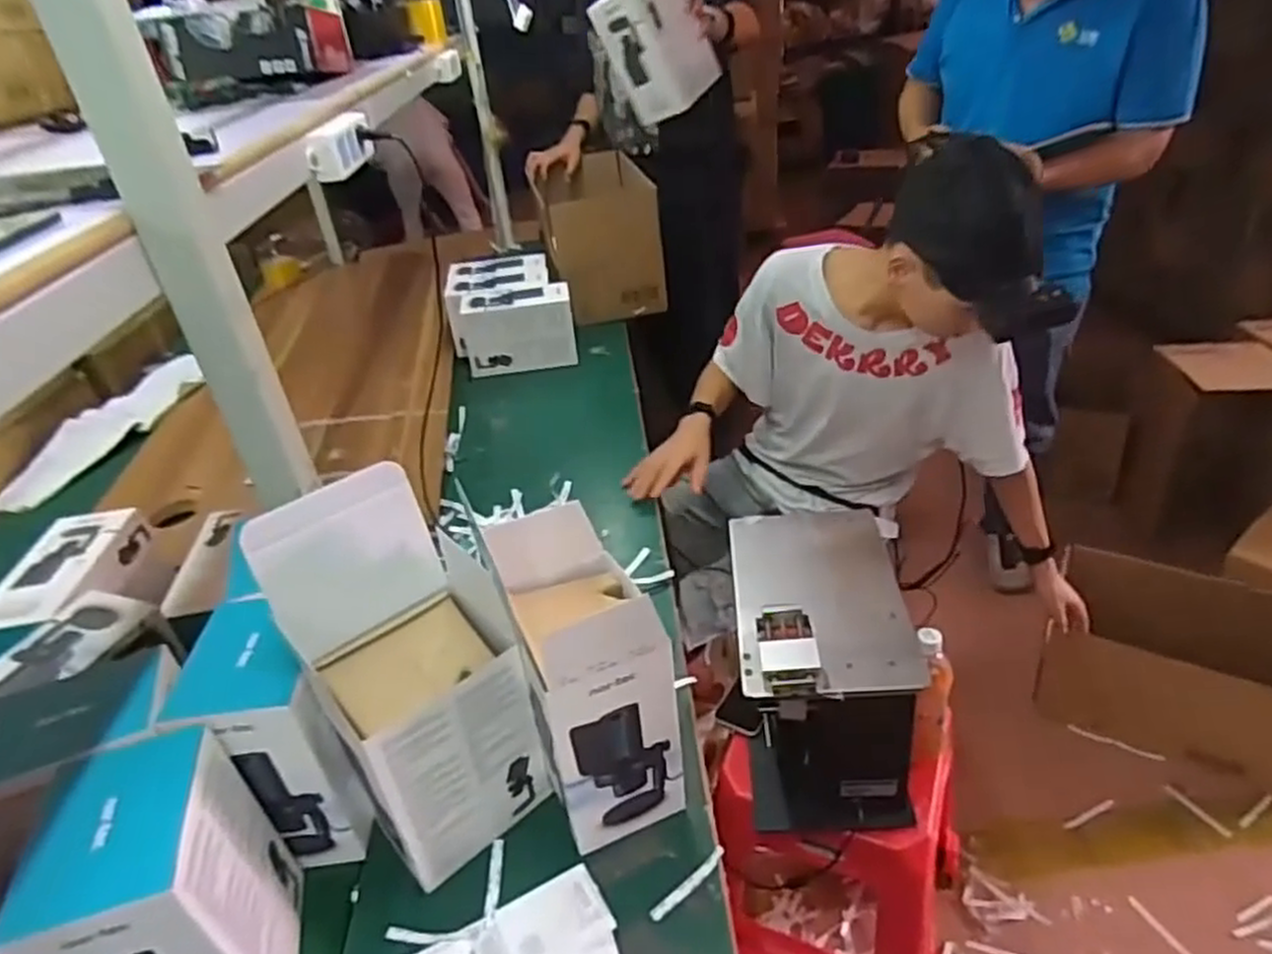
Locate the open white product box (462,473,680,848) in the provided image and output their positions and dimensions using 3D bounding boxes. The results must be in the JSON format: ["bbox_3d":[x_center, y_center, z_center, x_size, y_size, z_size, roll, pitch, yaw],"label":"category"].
[{"bbox_3d":[-0.046,0.192,0.749,0.118,0.291,0.177,-17,35,-16],"label":"open white product box"}]

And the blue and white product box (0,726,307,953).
[{"bbox_3d":[-0.378,0.347,0.631,0.123,0.222,0.165,-14,34,-11],"label":"blue and white product box"}]

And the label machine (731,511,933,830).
[{"bbox_3d":[0.257,0.266,1.082,0.229,0.321,0.345,-4,34,4],"label":"label machine"}]

